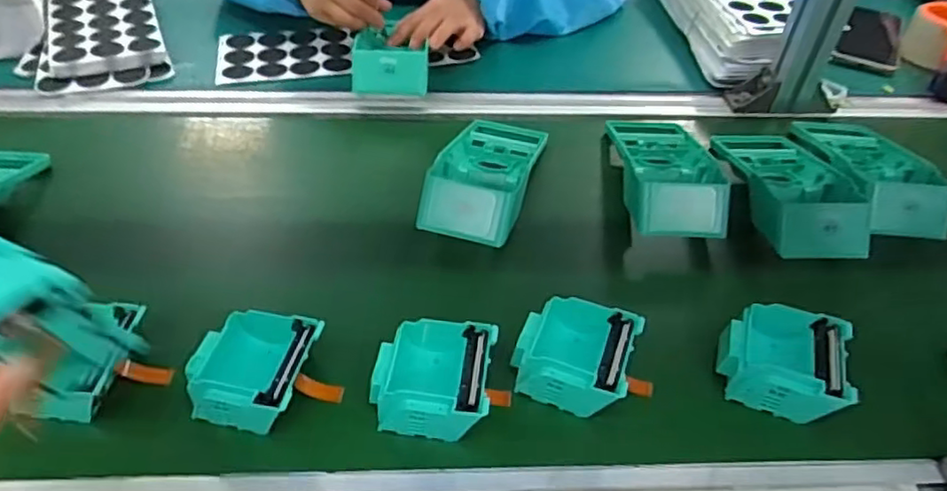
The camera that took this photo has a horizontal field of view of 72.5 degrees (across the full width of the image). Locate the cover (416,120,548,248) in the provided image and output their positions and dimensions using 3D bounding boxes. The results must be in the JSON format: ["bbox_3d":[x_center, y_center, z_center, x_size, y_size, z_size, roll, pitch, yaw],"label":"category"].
[{"bbox_3d":[0.013,-0.074,0.599,0.082,0.052,0.184,13,47,10],"label":"cover"}]

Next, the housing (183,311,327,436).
[{"bbox_3d":[-0.151,0.087,0.444,0.075,0.040,0.075,8,46,6],"label":"housing"}]

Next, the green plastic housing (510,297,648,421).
[{"bbox_3d":[0.072,0.081,0.465,0.078,0.042,0.073,16,48,13],"label":"green plastic housing"}]

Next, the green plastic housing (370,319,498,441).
[{"bbox_3d":[-0.027,0.091,0.446,0.078,0.035,0.080,8,46,6],"label":"green plastic housing"}]

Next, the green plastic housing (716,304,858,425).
[{"bbox_3d":[0.221,0.085,0.465,0.079,0.045,0.071,13,47,11],"label":"green plastic housing"}]

